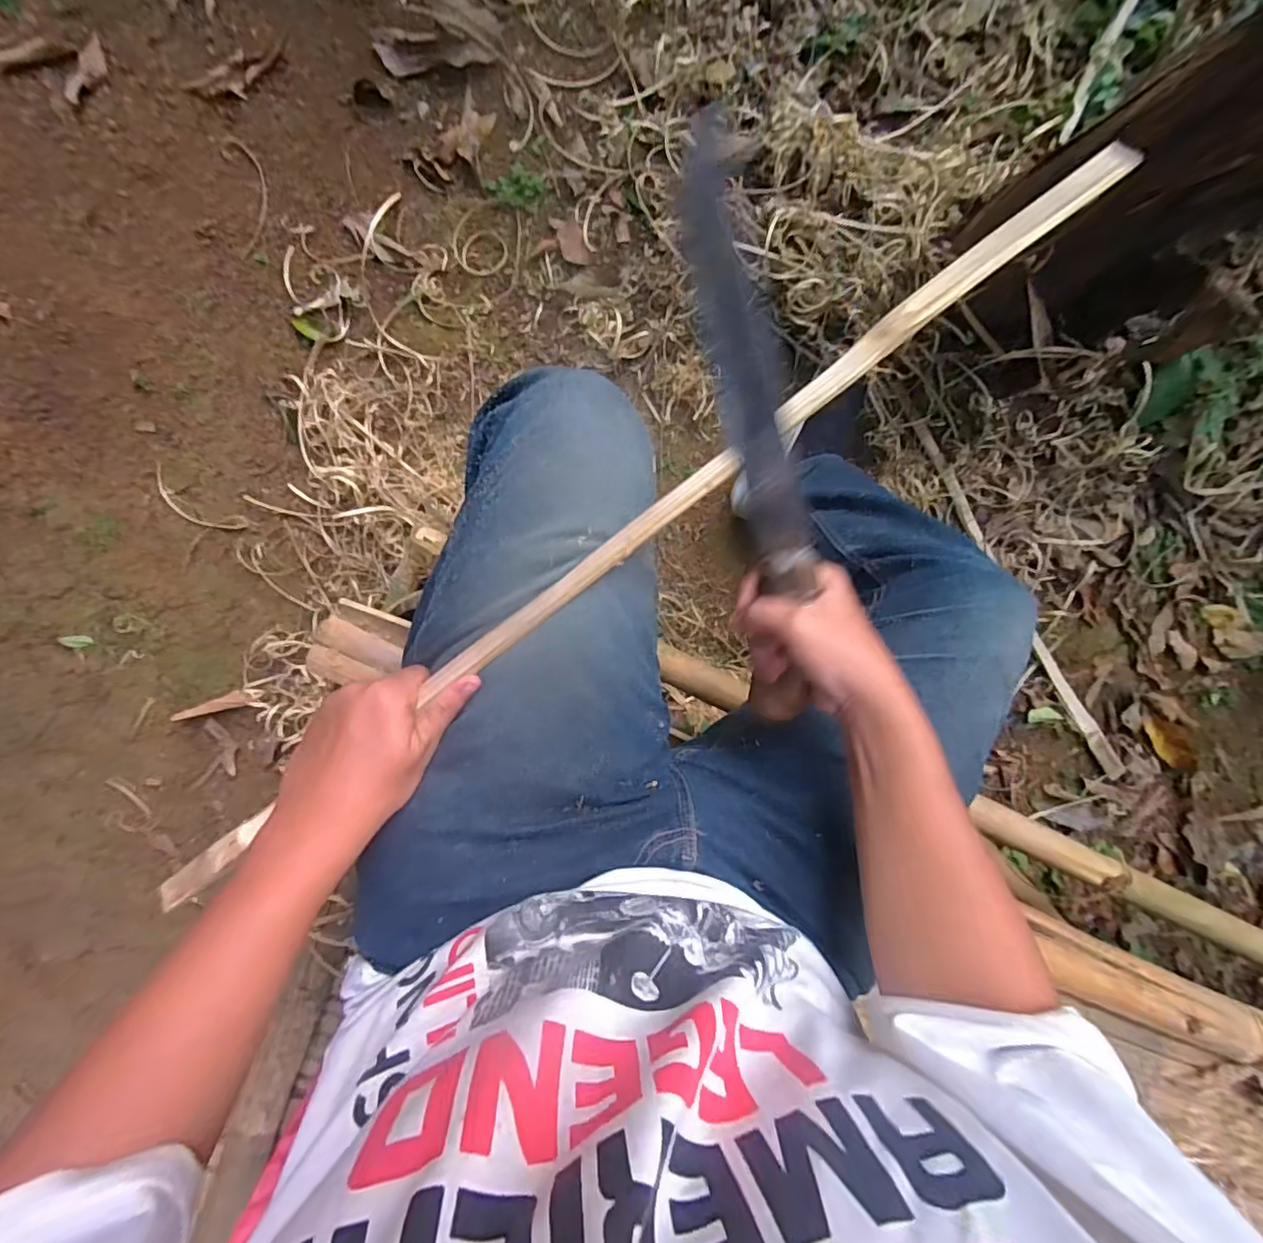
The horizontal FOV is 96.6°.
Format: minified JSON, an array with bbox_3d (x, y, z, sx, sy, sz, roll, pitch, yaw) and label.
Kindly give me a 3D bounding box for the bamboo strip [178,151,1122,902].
[{"bbox_3d":[0.001,-0.053,0.356,0.753,0.014,0.020,-38,99,1],"label":"bamboo strip"}]

